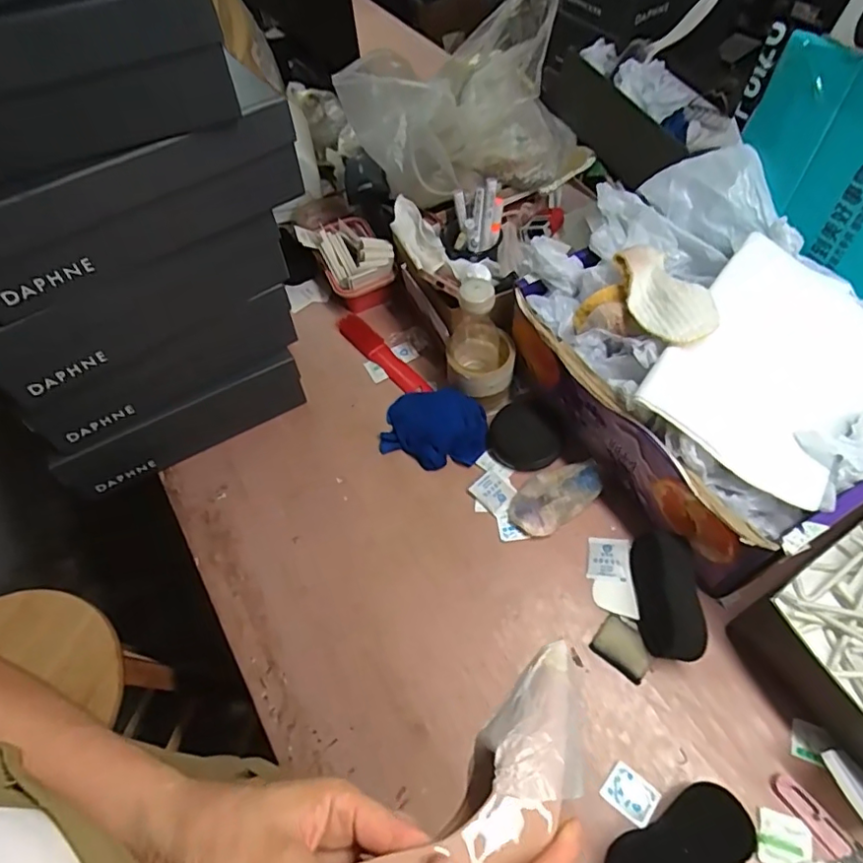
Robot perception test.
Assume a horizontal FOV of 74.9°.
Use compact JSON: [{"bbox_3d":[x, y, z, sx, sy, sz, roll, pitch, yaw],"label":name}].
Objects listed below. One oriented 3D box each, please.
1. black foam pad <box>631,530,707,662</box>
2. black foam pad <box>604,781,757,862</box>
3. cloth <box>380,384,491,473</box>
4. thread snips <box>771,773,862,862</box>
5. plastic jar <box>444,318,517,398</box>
[{"bbox_3d":[0.245,0.172,0.586,0.052,0.044,0.126,-1,57,3],"label":"black foam pad"},{"bbox_3d":[0.212,0.359,0.480,0.127,0.035,0.059,-27,60,-13],"label":"black foam pad"},{"bbox_3d":[0.003,-0.004,0.729,0.133,0.037,0.107,2,58,5],"label":"cloth"},{"bbox_3d":[0.346,0.350,0.493,0.025,0.006,0.099,-36,62,-18],"label":"thread snips"},{"bbox_3d":[0.063,-0.091,0.727,0.087,0.085,0.080,2,58,5],"label":"plastic jar"}]

